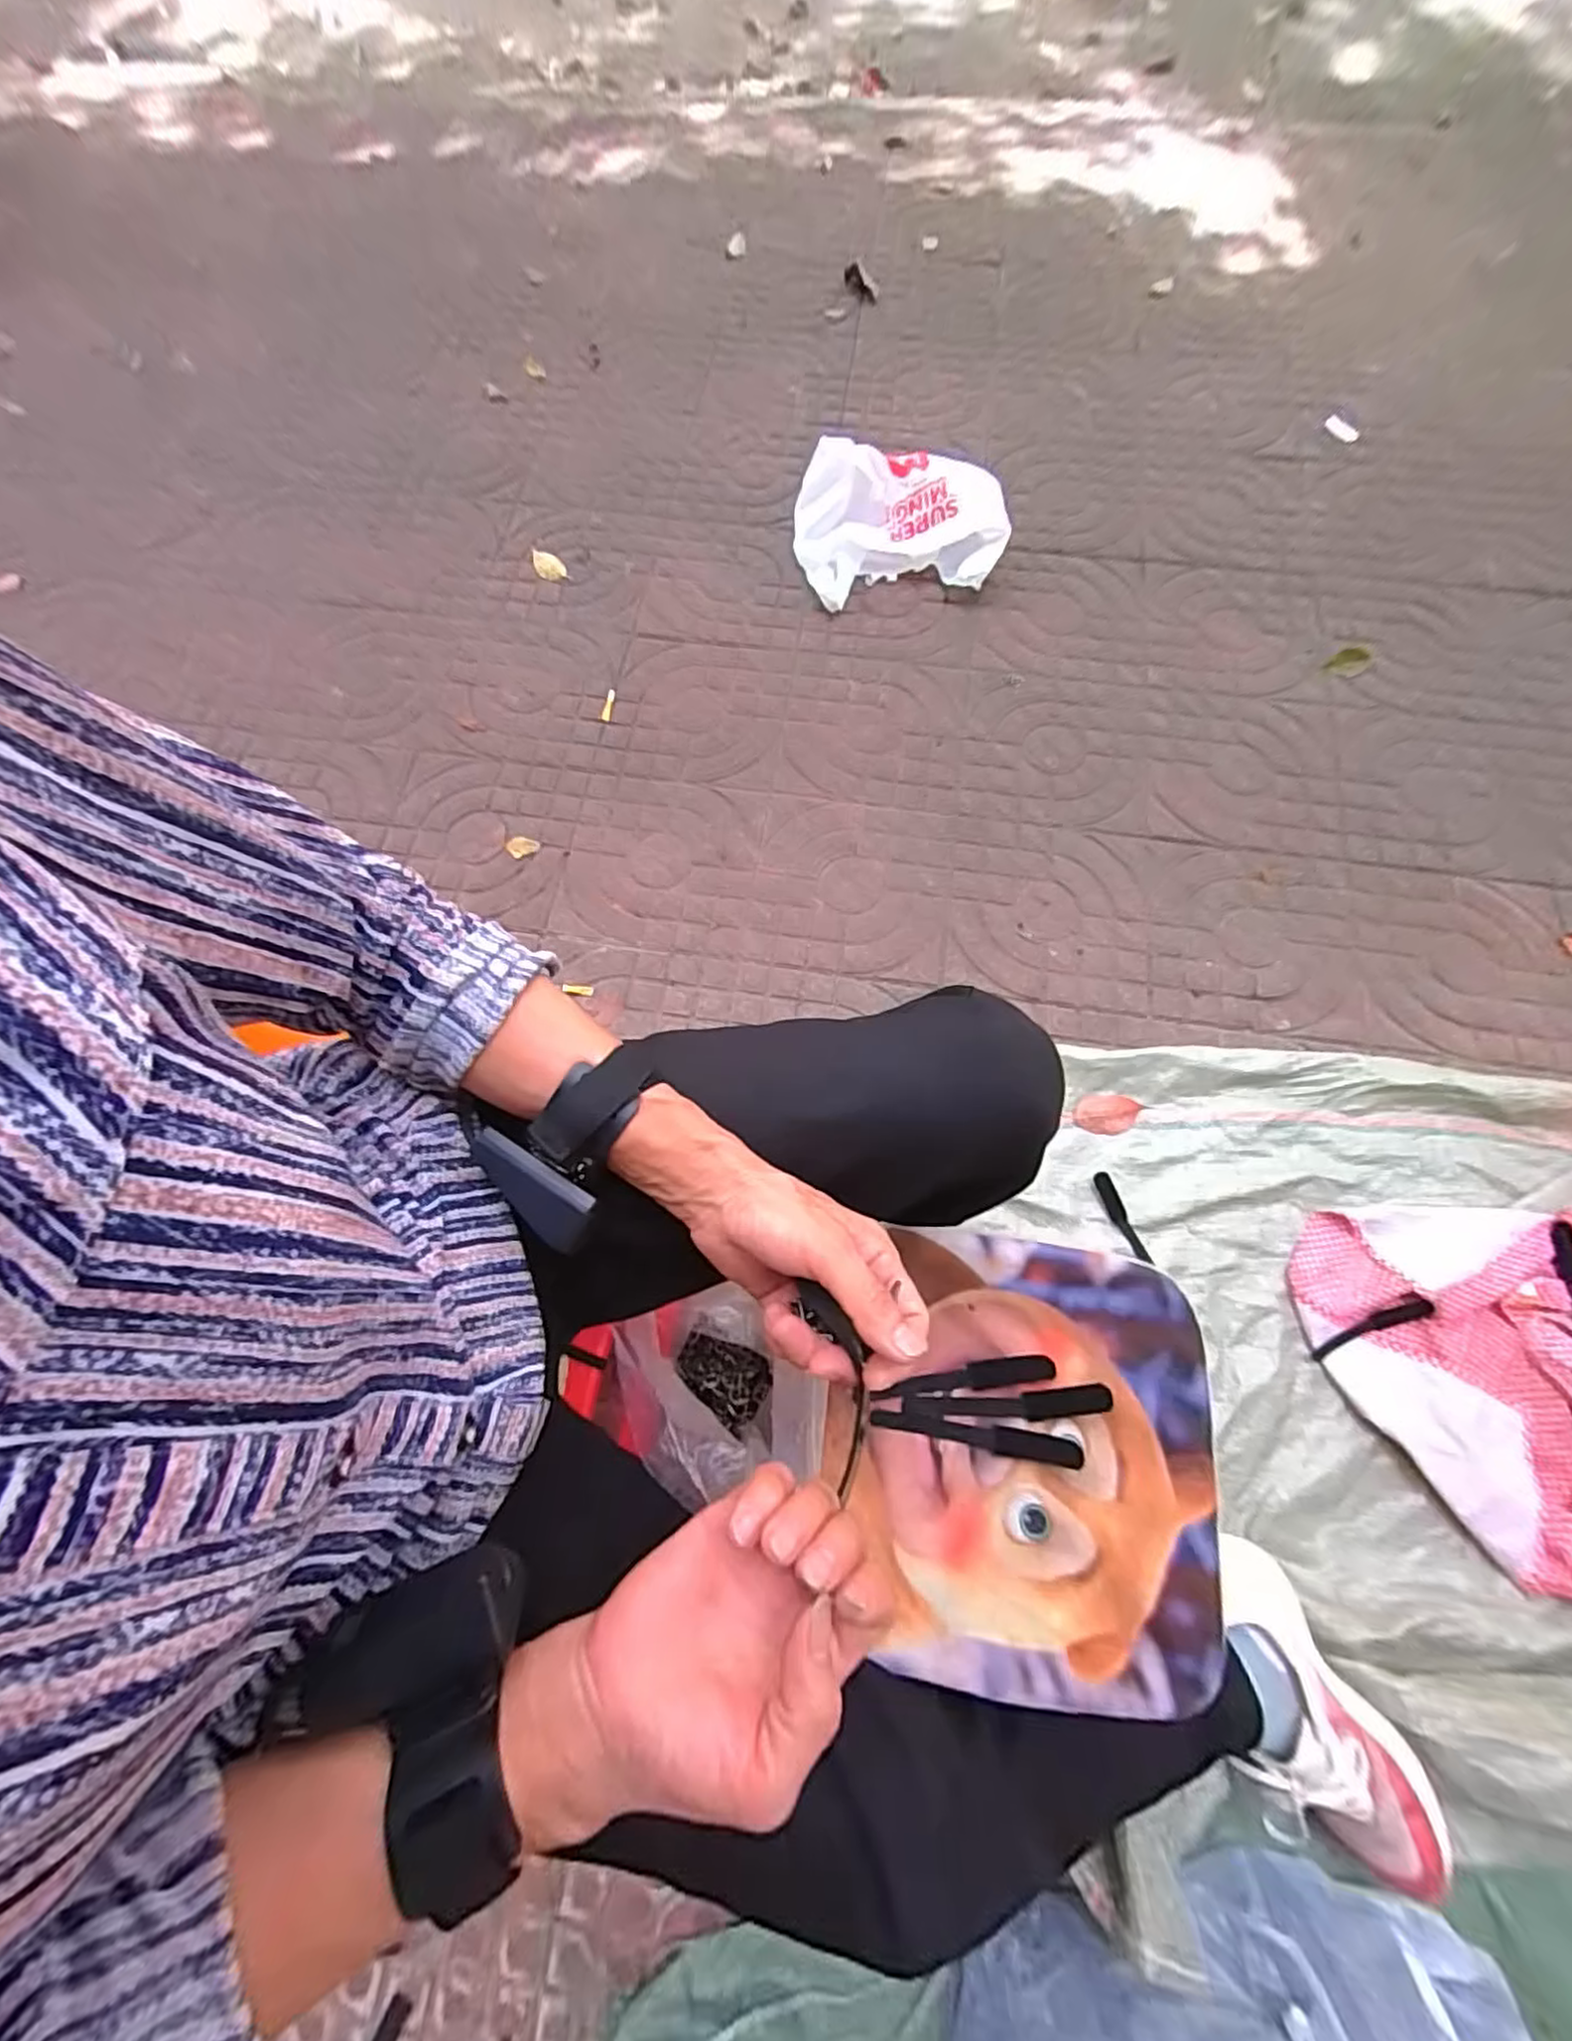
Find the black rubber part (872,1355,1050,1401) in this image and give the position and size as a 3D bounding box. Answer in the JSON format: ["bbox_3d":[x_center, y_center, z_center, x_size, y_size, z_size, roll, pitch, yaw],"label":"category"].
[{"bbox_3d":[0.115,0.235,0.448,0.118,0.014,0.016,-8,73,-1],"label":"black rubber part"}]

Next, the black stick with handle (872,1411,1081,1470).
[{"bbox_3d":[0.122,0.273,0.446,0.130,0.022,0.017,5,74,3],"label":"black stick with handle"}]

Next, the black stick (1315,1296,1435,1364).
[{"bbox_3d":[0.565,0.296,0.663,0.119,0.020,0.023,-20,73,-6],"label":"black stick"}]

